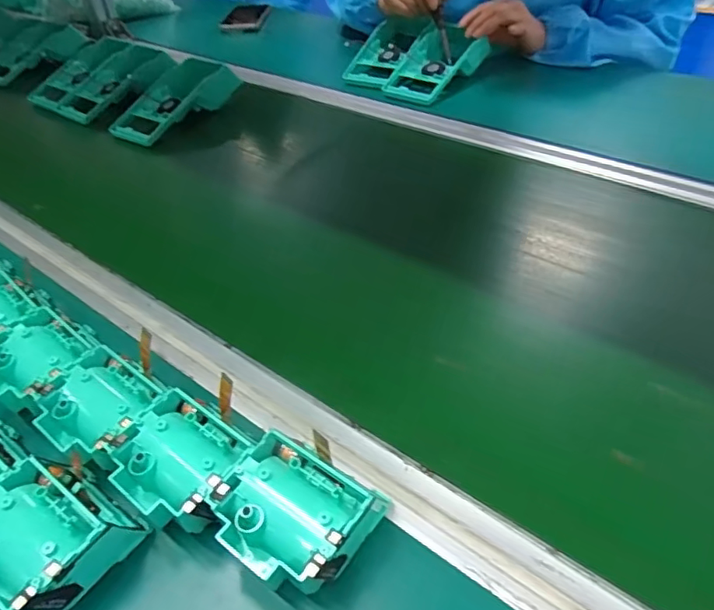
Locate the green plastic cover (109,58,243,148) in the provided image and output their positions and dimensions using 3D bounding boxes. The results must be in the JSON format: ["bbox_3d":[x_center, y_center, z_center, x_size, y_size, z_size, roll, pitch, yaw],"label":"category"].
[{"bbox_3d":[-0.256,-0.278,0.746,0.105,0.046,0.179,27,54,29],"label":"green plastic cover"}]

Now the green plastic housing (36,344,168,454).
[{"bbox_3d":[-0.162,0.073,0.360,0.074,0.041,0.063,20,51,24],"label":"green plastic housing"}]

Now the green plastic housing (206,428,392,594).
[{"bbox_3d":[-0.034,0.118,0.304,0.075,0.046,0.071,25,53,28],"label":"green plastic housing"}]

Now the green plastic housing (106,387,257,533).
[{"bbox_3d":[-0.101,0.098,0.330,0.075,0.045,0.066,22,52,25],"label":"green plastic housing"}]

